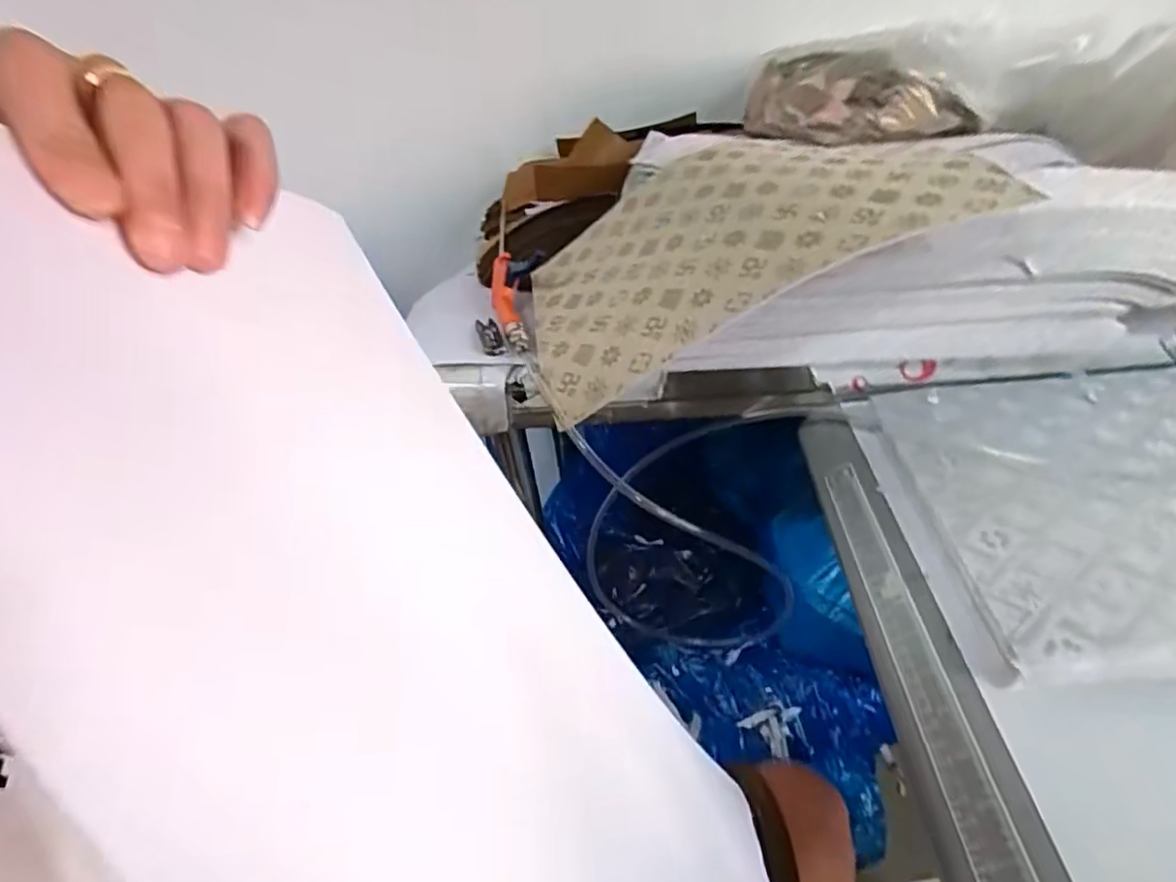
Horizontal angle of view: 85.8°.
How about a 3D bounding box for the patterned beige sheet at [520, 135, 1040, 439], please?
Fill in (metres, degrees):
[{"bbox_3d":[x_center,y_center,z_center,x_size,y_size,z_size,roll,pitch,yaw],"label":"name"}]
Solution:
[{"bbox_3d":[0.123,-0.183,0.598,0.403,0.065,0.282,-32,44,14],"label":"patterned beige sheet"}]

